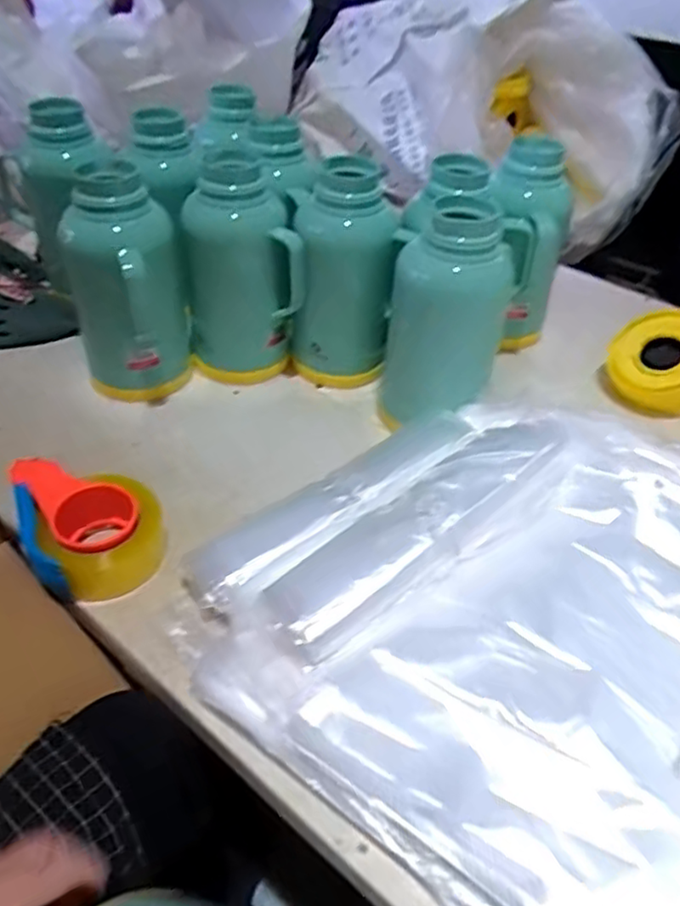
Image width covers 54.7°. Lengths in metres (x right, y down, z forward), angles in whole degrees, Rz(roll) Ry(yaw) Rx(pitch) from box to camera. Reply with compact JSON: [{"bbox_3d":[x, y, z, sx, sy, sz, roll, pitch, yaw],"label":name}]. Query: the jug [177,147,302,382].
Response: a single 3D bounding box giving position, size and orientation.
[{"bbox_3d":[-0.126,-0.224,0.835,0.139,0.258,0.125,-6,44,-9],"label":"jug"}]

